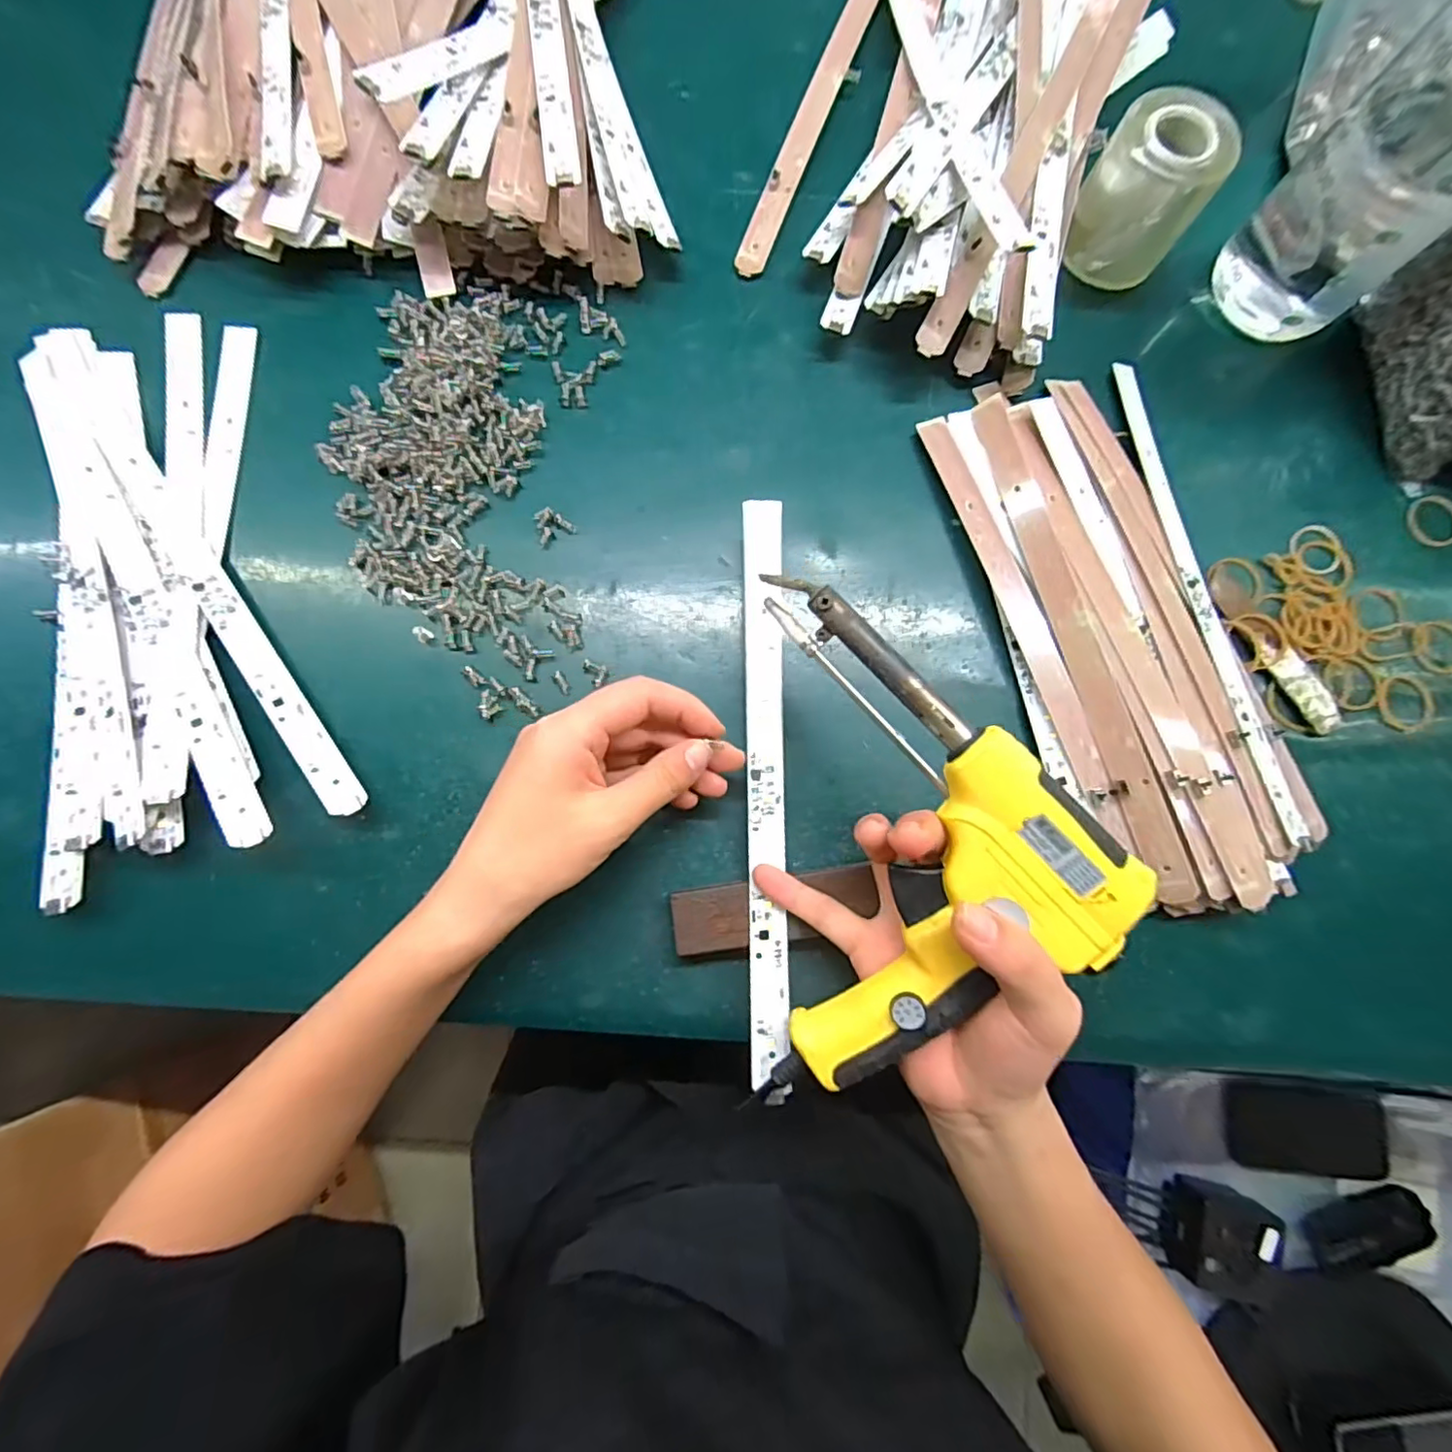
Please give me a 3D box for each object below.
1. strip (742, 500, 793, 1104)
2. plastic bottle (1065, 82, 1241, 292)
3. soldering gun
[{"bbox_3d":[0.019,0.023,0.298,0.019,0.006,0.279,0,81,-1],"label":"strip"},{"bbox_3d":[0.233,-0.297,0.353,0.062,0.077,0.062,33,80,5],"label":"plastic bottle"},{"bbox_3d":[0.080,0.048,0.244,0.139,0.049,0.196,8,79,0],"label":"soldering gun"}]

